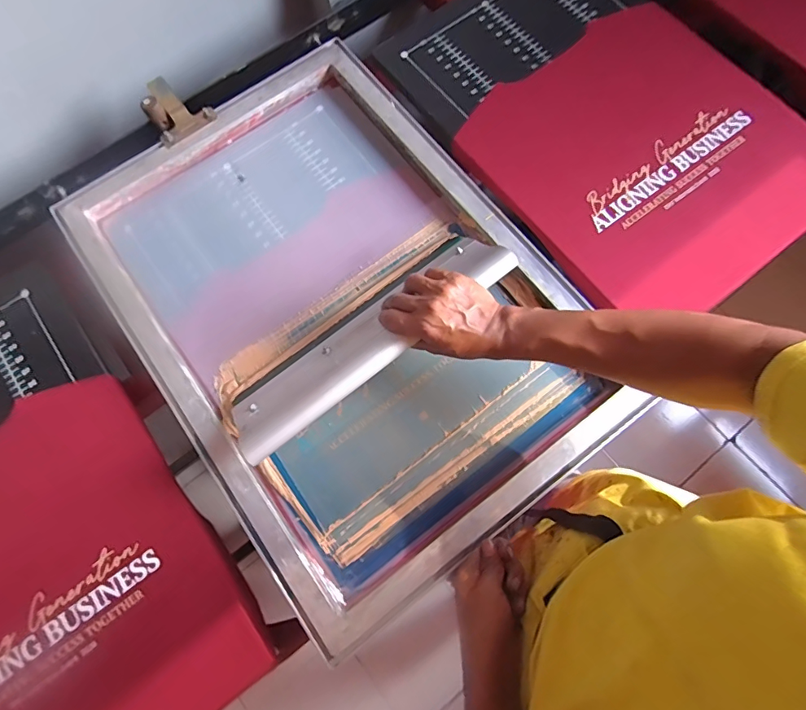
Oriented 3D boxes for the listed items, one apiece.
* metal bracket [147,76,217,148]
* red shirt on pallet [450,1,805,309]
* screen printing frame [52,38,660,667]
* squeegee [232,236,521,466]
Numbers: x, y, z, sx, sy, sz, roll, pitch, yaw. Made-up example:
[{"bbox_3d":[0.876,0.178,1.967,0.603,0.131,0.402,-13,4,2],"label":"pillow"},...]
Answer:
[{"bbox_3d":[-0.314,-0.342,0.631,0.079,0.026,0.074,-34,118,-6],"label":"metal bracket"},{"bbox_3d":[0.331,-0.275,0.635,0.379,0.044,0.424,-40,78,-2],"label":"red shirt on pallet"},{"bbox_3d":[-0.081,-0.068,0.572,0.454,0.055,0.638,-35,78,-8],"label":"screen printing frame"},{"bbox_3d":[-0.039,-0.020,0.519,0.351,0.030,0.118,-39,51,-9],"label":"squeegee"}]

